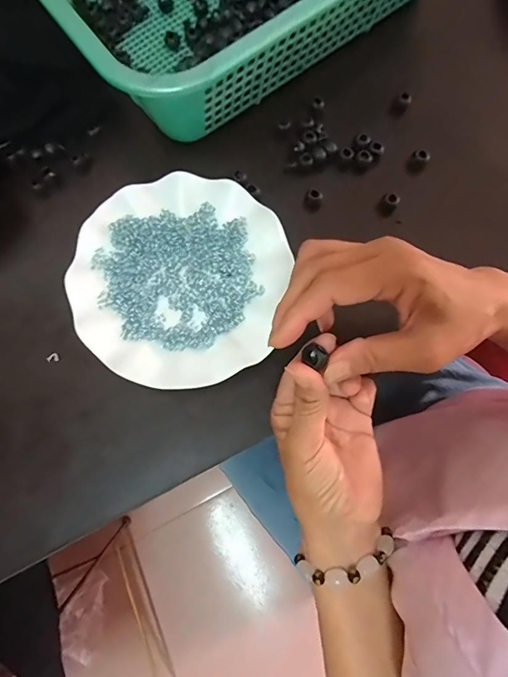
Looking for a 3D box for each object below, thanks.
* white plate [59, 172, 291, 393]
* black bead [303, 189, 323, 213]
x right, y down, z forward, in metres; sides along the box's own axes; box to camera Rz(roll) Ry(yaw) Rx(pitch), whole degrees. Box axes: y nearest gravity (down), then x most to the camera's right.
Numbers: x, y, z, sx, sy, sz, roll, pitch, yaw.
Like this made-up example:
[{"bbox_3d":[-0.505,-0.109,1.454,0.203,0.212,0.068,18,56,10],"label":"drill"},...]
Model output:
[{"bbox_3d":[-0.065,-0.051,0.346,0.173,0.029,0.178,0,77,0],"label":"white plate"},{"bbox_3d":[0.054,-0.127,0.369,0.017,0.017,0.012,10,77,2],"label":"black bead"}]

